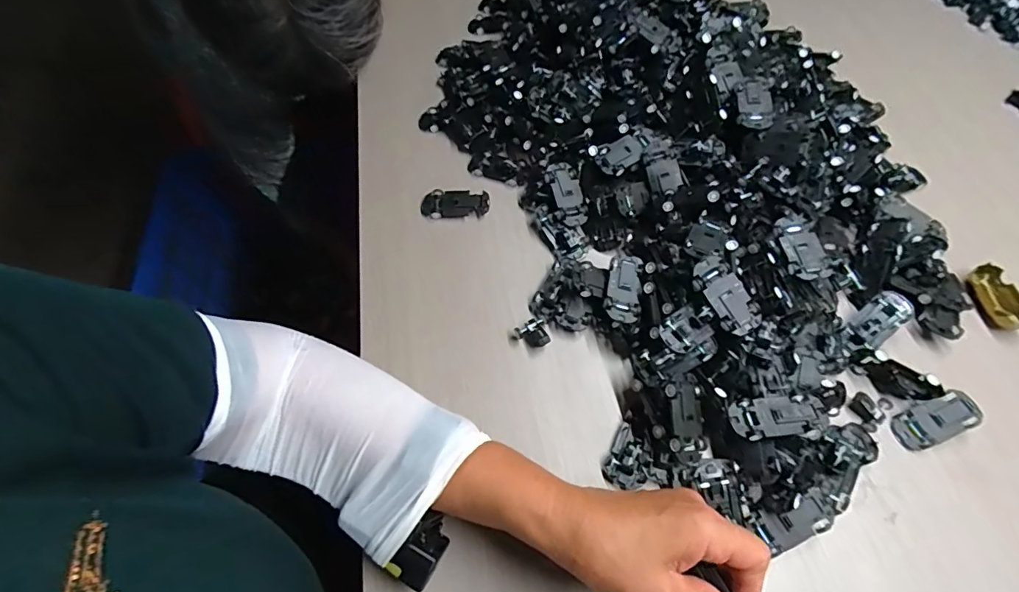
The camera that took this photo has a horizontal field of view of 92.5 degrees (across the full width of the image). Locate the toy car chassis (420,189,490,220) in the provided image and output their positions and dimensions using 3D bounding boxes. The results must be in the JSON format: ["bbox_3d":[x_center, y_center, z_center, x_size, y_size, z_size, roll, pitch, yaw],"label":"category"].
[{"bbox_3d":[-0.055,-0.093,0.493,0.069,0.012,0.031,3,61,1],"label":"toy car chassis"}]

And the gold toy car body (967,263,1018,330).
[{"bbox_3d":[0.448,0.002,0.450,0.032,0.019,0.061,-9,61,-6],"label":"gold toy car body"}]

